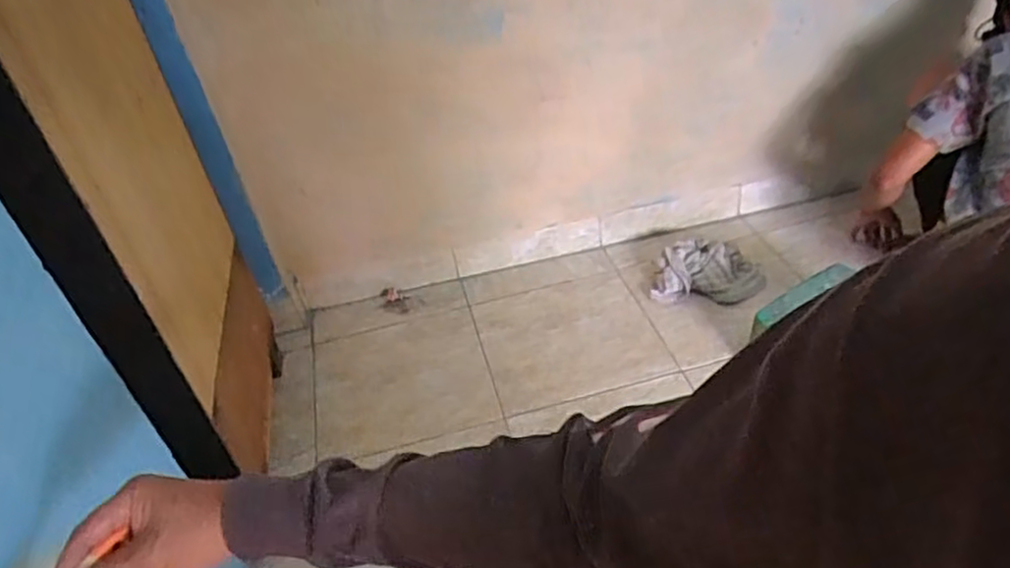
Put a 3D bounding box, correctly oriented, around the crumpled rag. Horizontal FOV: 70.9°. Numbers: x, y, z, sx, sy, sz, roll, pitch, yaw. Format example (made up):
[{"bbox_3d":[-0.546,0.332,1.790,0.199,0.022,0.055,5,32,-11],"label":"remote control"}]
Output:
[{"bbox_3d":[0.519,-0.025,1.801,0.261,0.076,0.216,5,39,19],"label":"crumpled rag"}]

